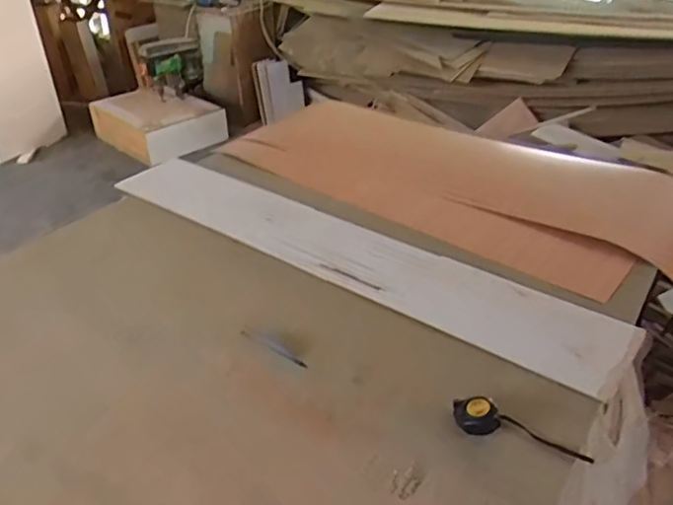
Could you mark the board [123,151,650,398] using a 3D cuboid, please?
[{"bbox_3d":[-0.004,-0.029,1.327,1.278,0.035,0.229,24,41,31],"label":"board"}]

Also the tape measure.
[{"bbox_3d":[0.277,0.265,0.867,0.205,0.045,0.054,11,36,15],"label":"tape measure"}]

